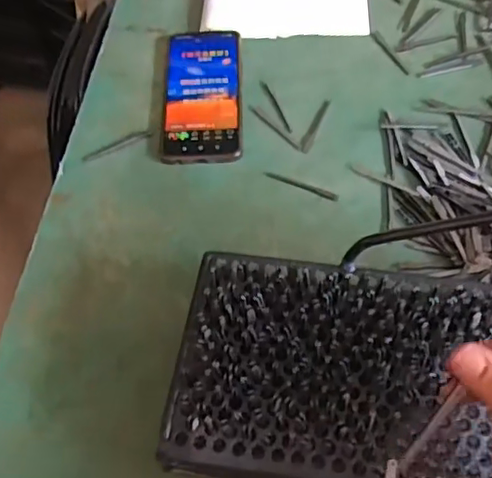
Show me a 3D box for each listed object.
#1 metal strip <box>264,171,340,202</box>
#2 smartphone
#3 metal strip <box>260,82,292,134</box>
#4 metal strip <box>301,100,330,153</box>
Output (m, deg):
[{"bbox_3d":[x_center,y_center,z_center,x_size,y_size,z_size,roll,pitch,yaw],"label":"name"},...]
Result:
[{"bbox_3d":[0.050,-0.048,0.521,0.069,0.004,0.007,21,65,15],"label":"metal strip"},{"bbox_3d":[-0.042,-0.141,0.564,0.073,0.010,0.161,-2,61,3],"label":"smartphone"},{"bbox_3d":[0.029,-0.130,0.561,0.006,0.004,0.071,-22,62,-8],"label":"metal strip"},{"bbox_3d":[0.065,-0.108,0.550,0.010,0.004,0.068,18,64,13],"label":"metal strip"}]

